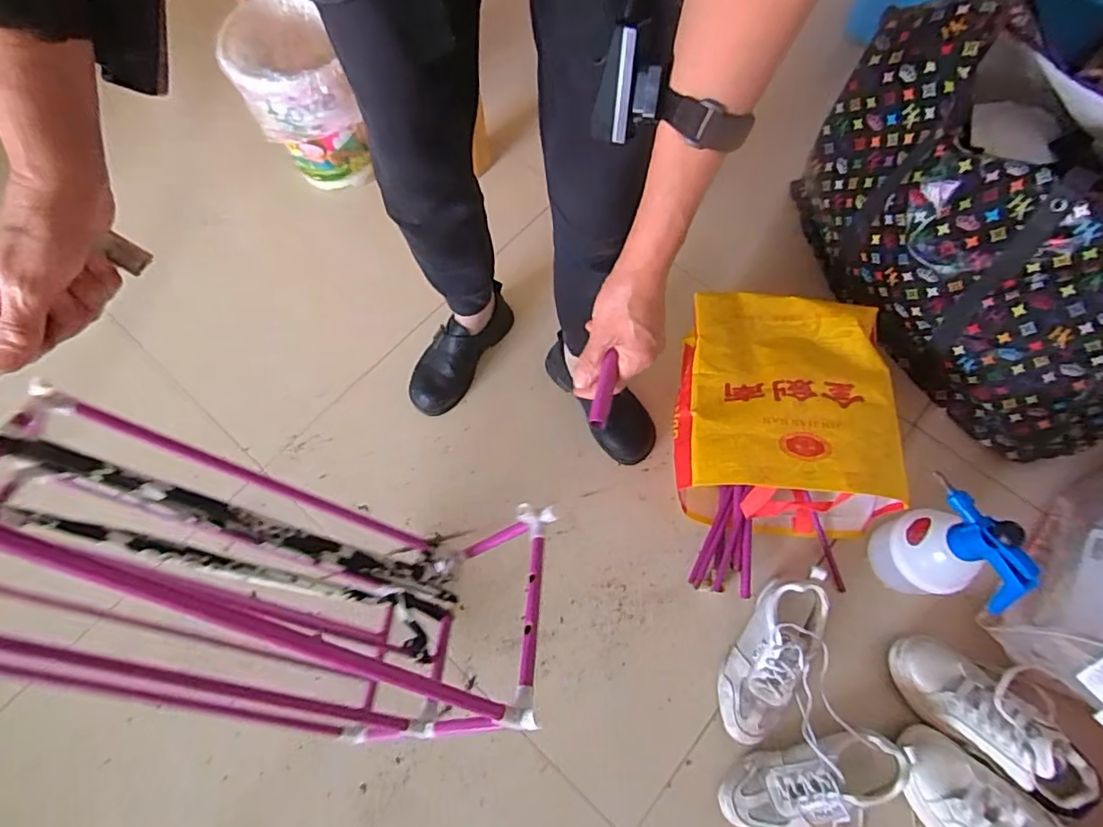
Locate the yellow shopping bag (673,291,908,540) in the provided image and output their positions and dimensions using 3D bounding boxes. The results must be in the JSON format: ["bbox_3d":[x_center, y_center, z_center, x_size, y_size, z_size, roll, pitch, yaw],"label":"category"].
[{"bbox_3d":[0.353,-0.015,0.919,0.309,0.199,0.368,5,68,3],"label":"yellow shopping bag"}]

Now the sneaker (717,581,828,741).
[{"bbox_3d":[0.317,0.355,0.838,0.095,0.076,0.231,33,72,13],"label":"sneaker"}]

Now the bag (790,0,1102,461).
[{"bbox_3d":[0.738,-0.290,0.923,0.416,0.417,0.663,-32,71,-11],"label":"bag"}]

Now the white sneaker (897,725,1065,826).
[{"bbox_3d":[0.578,0.541,0.757,0.107,0.082,0.277,-41,73,-14],"label":"white sneaker"}]

